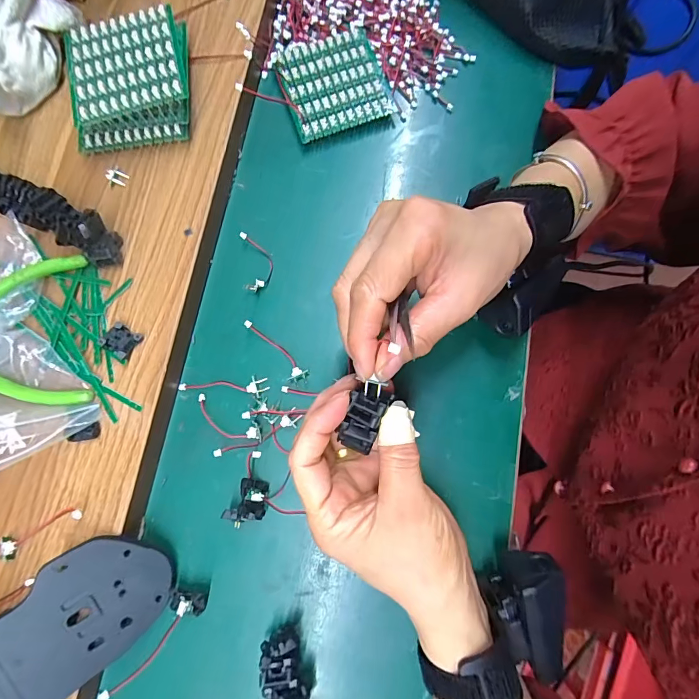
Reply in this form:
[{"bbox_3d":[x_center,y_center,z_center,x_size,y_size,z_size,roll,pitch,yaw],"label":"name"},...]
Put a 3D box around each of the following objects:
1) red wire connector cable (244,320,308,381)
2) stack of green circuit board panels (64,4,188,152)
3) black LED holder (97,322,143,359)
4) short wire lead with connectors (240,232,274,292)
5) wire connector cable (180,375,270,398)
[{"bbox_3d":[-0.056,0.001,0.295,0.058,0.011,0.013,44,81,7],"label":"red wire connector cable"},{"bbox_3d":[-0.162,-0.201,0.297,0.088,0.035,0.093,-7,80,1],"label":"stack of green circuit board panels"},{"bbox_3d":[-0.159,-0.006,0.276,0.022,0.008,0.020,29,82,6],"label":"black LED holder"},{"bbox_3d":[-0.072,-0.069,0.309,0.023,0.010,0.046,-3,79,-2],"label":"short wire lead with connectors"},{"bbox_3d":[-0.094,0.027,0.294,0.066,0.004,0.015,-1,79,-1],"label":"wire connector cable"}]

